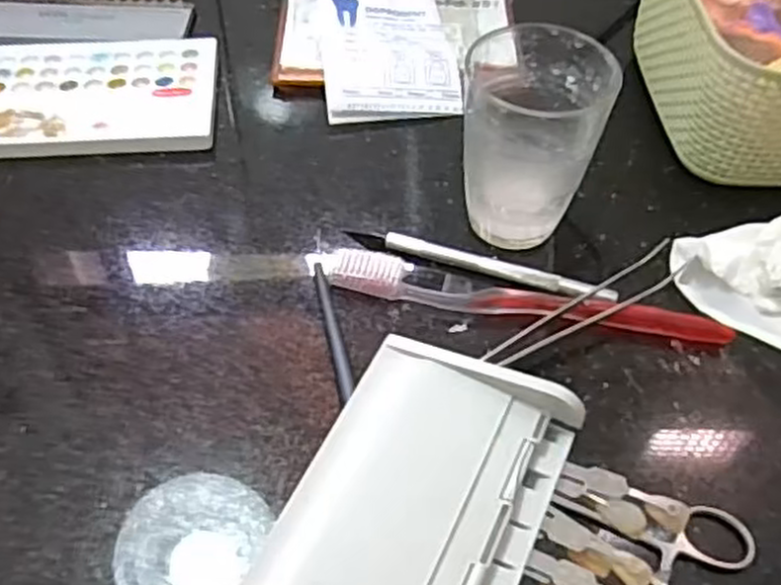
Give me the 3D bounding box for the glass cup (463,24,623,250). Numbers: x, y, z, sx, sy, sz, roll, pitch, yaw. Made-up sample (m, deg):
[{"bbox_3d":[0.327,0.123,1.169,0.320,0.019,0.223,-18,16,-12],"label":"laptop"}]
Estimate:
[{"bbox_3d":[0.065,-0.076,0.377,0.066,0.091,0.072,1,53,-1],"label":"glass cup"}]

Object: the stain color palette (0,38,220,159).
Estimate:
[{"bbox_3d":[-0.180,-0.115,0.450,0.153,0.009,0.098,-5,53,-5],"label":"stain color palette"}]

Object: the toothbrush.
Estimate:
[{"bbox_3d":[0.063,0.005,0.366,0.188,0.012,0.020,12,53,7],"label":"toothbrush"}]

